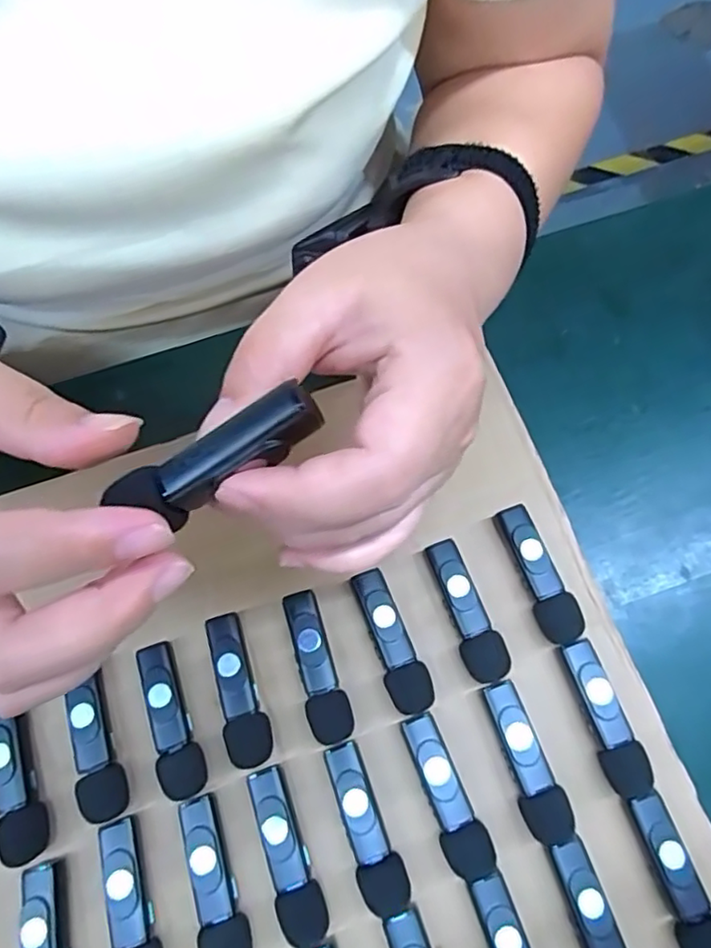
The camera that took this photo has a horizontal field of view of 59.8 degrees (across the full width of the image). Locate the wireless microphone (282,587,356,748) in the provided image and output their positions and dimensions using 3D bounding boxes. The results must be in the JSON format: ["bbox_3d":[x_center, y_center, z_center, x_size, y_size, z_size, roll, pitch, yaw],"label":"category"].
[{"bbox_3d":[-0.018,0.087,0.280,0.018,0.015,0.066,-18,73,-6],"label":"wireless microphone"}]

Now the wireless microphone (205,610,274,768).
[{"bbox_3d":[-0.053,0.096,0.277,0.019,0.016,0.064,-20,73,-6],"label":"wireless microphone"}]

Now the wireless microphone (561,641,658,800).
[{"bbox_3d":[0.108,0.107,0.271,0.017,0.018,0.065,-19,73,-6],"label":"wireless microphone"}]

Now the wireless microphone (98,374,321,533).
[{"bbox_3d":[-0.036,-0.003,0.162,0.060,0.010,0.015,-28,74,8],"label":"wireless microphone"}]

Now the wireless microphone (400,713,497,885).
[{"bbox_3d":[0.038,0.136,0.263,0.018,0.016,0.065,-22,74,-7],"label":"wireless microphone"}]

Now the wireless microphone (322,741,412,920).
[{"bbox_3d":[0.003,0.148,0.259,0.019,0.015,0.065,-22,74,-7],"label":"wireless microphone"}]

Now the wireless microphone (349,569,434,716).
[{"bbox_3d":[0.016,0.076,0.282,0.019,0.017,0.064,-18,73,-5],"label":"wireless microphone"}]

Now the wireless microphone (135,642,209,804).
[{"bbox_3d":[-0.081,0.108,0.272,0.018,0.016,0.065,-18,73,-5],"label":"wireless microphone"}]

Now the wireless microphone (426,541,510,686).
[{"bbox_3d":[0.051,0.063,0.287,0.019,0.017,0.064,-17,73,-5],"label":"wireless microphone"}]

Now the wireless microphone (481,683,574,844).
[{"bbox_3d":[0.073,0.123,0.267,0.018,0.017,0.064,-17,73,-5],"label":"wireless microphone"}]

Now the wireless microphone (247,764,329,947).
[{"bbox_3d":[-0.028,0.157,0.257,0.018,0.017,0.066,-17,73,-5],"label":"wireless microphone"}]

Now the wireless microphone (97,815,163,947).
[{"bbox_3d":[-0.091,0.176,0.250,0.019,0.018,0.064,-18,73,-5],"label":"wireless microphone"}]

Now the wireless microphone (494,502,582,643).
[{"bbox_3d":[0.086,0.047,0.291,0.017,0.016,0.065,-18,73,-6],"label":"wireless microphone"}]

